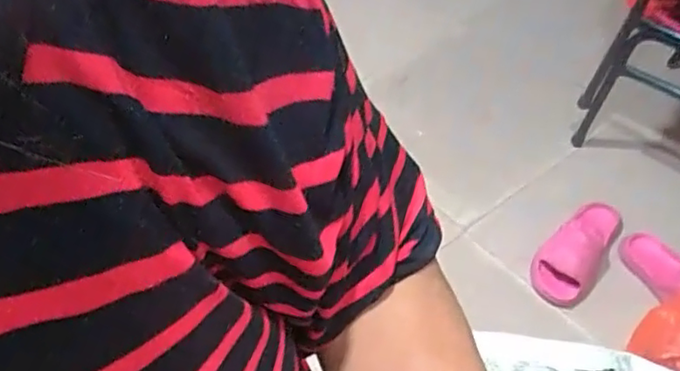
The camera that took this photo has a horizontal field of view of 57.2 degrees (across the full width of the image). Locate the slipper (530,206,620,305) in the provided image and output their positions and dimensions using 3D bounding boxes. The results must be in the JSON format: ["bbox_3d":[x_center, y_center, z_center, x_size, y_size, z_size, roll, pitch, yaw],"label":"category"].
[{"bbox_3d":[0.414,0.106,1.071,0.098,0.073,0.221,31,57,30],"label":"slipper"}]

